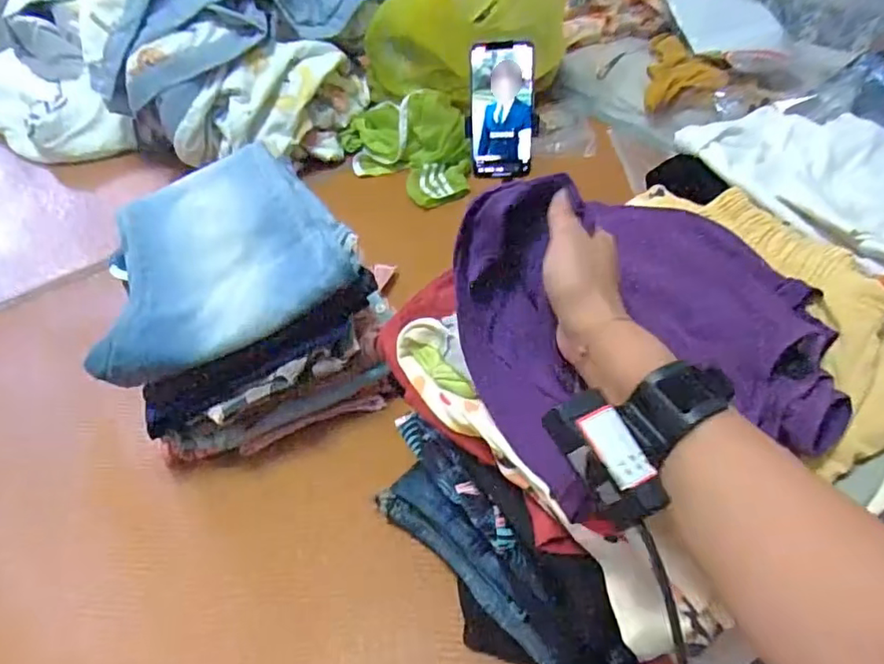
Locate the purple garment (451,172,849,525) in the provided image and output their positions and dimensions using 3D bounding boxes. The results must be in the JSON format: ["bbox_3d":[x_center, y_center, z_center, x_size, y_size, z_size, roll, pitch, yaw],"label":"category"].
[{"bbox_3d":[0.129,-0.004,0.395,0.196,0.126,0.225,-19,47,-15],"label":"purple garment"}]

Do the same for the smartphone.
[{"bbox_3d":[0.073,-0.261,0.697,0.075,0.150,0.011,-2,26,5],"label":"smartphone"}]

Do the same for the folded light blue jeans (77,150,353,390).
[{"bbox_3d":[-0.247,-0.096,0.645,0.255,0.052,0.286,-19,47,-15],"label":"folded light blue jeans"}]

